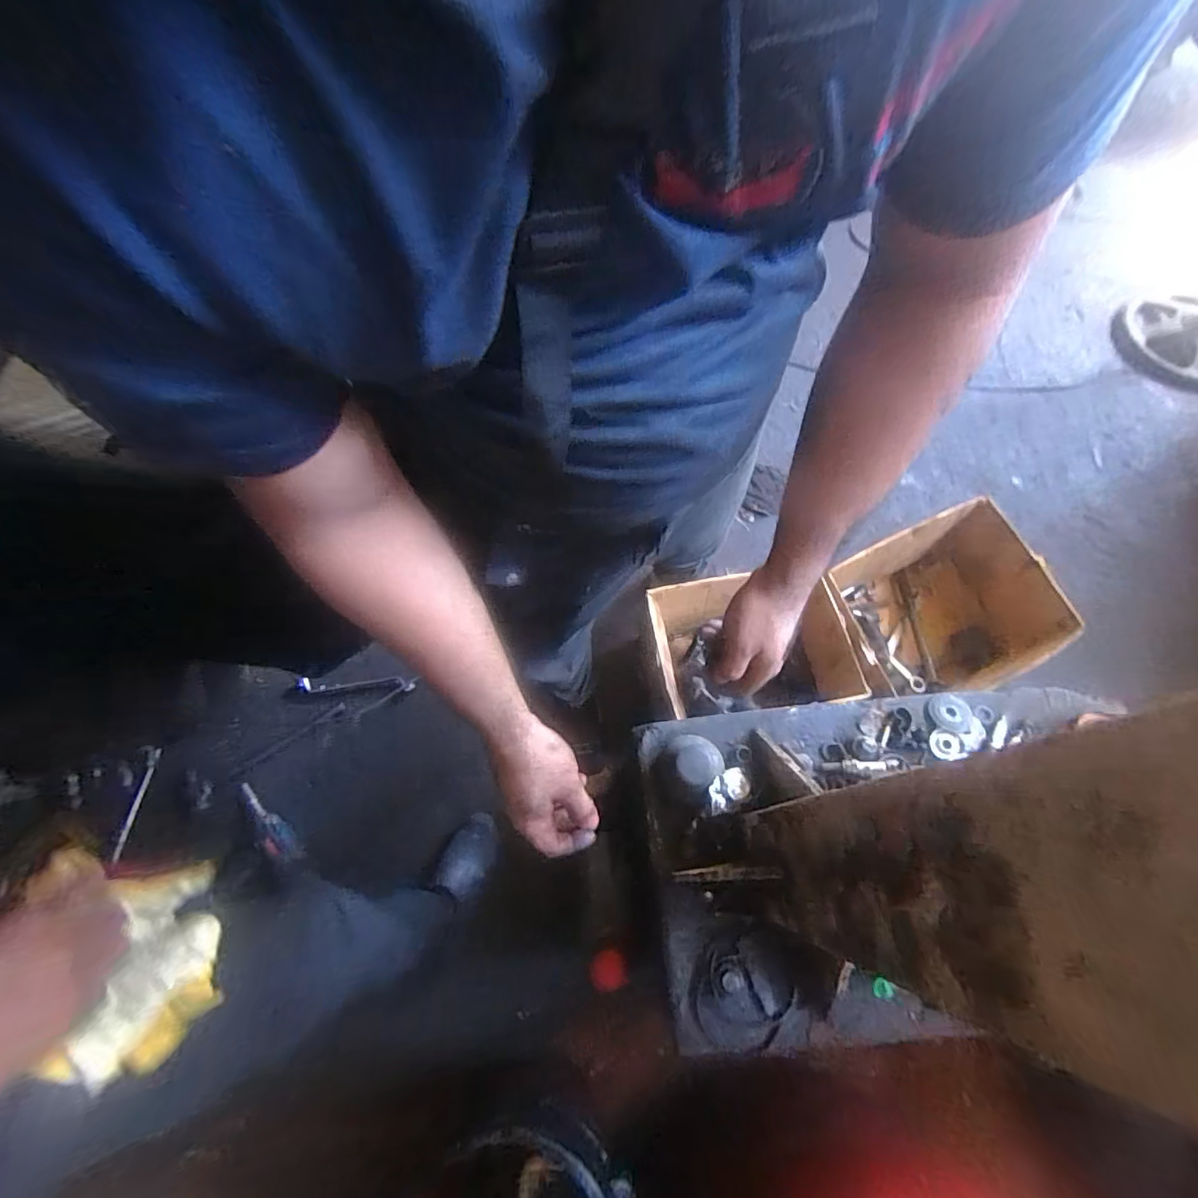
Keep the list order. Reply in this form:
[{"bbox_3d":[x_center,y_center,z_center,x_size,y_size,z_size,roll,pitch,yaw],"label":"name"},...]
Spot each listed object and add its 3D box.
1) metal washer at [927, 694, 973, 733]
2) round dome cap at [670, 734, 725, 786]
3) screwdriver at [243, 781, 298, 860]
[{"bbox_3d":[0.423,0.137,0.645,0.045,0.017,0.045,0,65,1],"label":"metal washer"},{"bbox_3d":[0.113,0.183,0.614,0.052,0.024,0.059,-10,66,-3],"label":"round dome cap"},{"bbox_3d":[-0.675,0.451,1.099,0.046,0.045,0.196,-36,70,-14],"label":"screwdriver"}]

